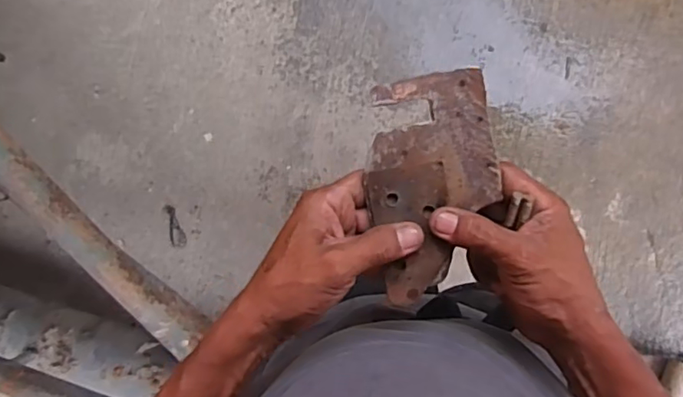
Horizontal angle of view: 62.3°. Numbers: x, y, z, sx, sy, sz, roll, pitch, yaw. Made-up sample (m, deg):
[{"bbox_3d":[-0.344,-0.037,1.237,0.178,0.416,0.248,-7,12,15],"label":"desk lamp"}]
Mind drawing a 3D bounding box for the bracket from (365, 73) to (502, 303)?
[{"bbox_3d":[0.066,-0.008,0.395,0.090,0.010,0.150,-11,90,5],"label":"bracket"}]

